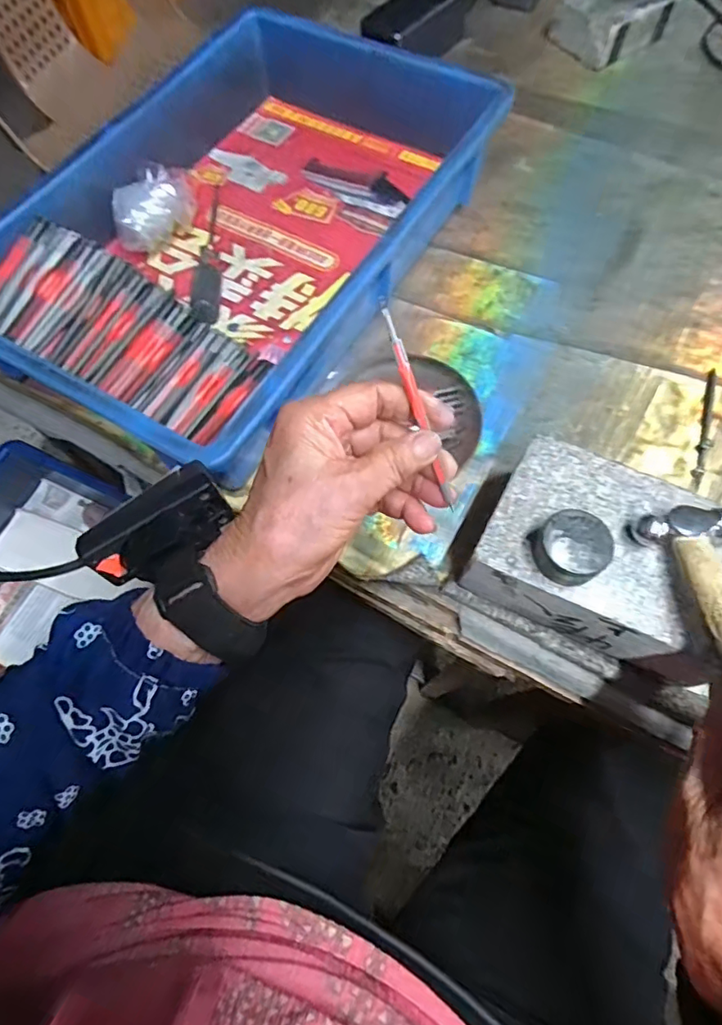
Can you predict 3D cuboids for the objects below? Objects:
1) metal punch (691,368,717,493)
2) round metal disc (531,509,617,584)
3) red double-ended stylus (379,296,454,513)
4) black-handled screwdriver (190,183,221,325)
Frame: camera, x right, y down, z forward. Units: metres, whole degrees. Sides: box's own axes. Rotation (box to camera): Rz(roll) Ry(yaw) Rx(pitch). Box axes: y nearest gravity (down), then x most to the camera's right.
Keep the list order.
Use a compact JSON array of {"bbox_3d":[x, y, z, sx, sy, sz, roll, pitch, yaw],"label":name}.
[{"bbox_3d":[0.255,-0.063,0.389,0.009,0.004,0.106,19,70,10],"label":"metal punch"},{"bbox_3d":[0.116,0.020,0.291,0.035,0.022,0.037,0,68,1],"label":"round metal disc"},{"bbox_3d":[0.028,-0.051,0.259,0.006,0.004,0.108,-22,102,-7],"label":"red double-ended stylus"},{"bbox_3d":[-0.133,-0.234,0.465,0.019,0.025,0.180,-4,68,1],"label":"black-handled screwdriver"}]

